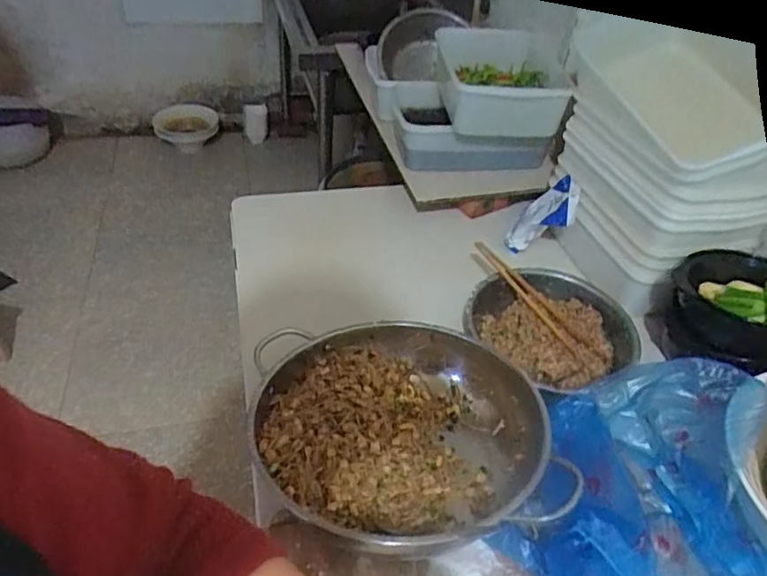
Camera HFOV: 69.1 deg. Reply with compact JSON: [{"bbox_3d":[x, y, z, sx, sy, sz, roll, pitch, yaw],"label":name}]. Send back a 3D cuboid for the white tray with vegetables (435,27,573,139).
[{"bbox_3d":[0.209,-0.401,1.061,0.203,0.094,0.326,2,43,-3],"label":"white tray with vegetables"}]

